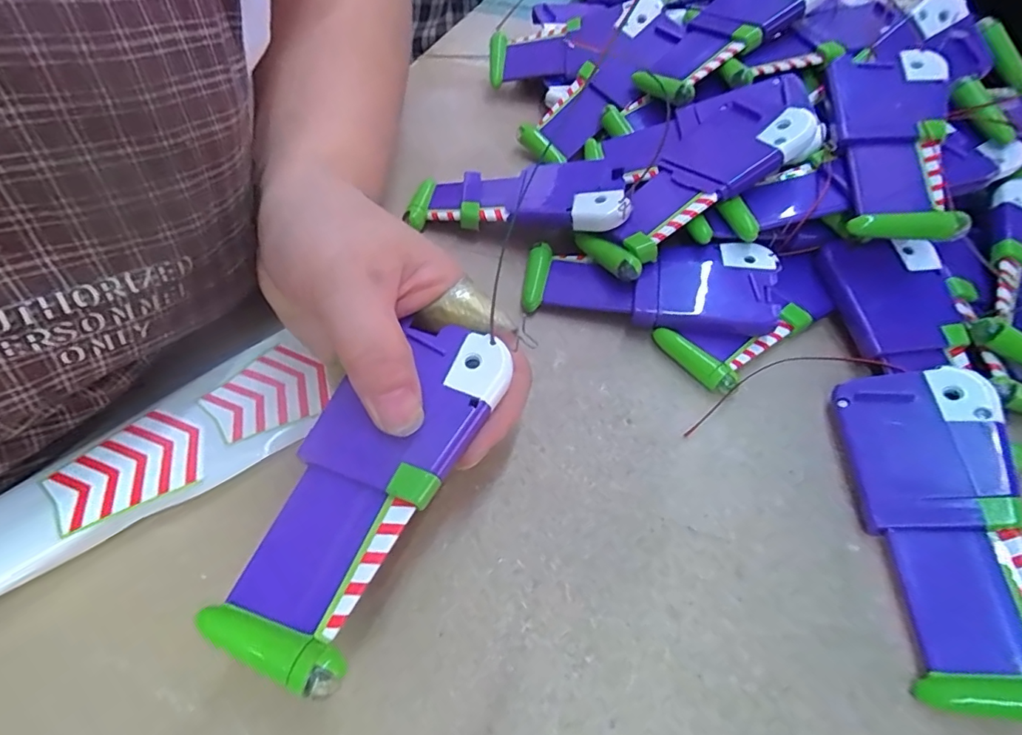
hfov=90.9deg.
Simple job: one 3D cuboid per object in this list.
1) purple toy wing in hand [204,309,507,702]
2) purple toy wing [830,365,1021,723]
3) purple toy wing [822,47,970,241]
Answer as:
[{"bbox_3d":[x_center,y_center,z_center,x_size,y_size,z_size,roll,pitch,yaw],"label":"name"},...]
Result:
[{"bbox_3d":[-0.044,0.033,0.160,0.049,0.007,0.116,27,65,15],"label":"purple toy wing in hand"},{"bbox_3d":[0.156,0.055,0.182,0.051,0.014,0.120,-8,55,26],"label":"purple toy wing"},{"bbox_3d":[0.183,-0.108,0.239,0.049,0.011,0.115,3,64,16],"label":"purple toy wing"}]

